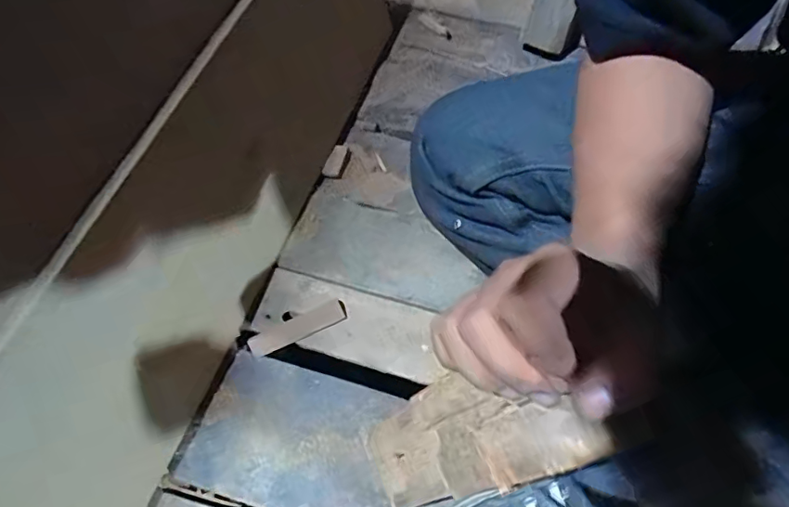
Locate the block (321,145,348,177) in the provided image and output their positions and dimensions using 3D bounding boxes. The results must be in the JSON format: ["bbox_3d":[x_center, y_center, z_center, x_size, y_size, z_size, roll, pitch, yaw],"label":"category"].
[{"bbox_3d":[-0.069,-0.110,0.613,0.020,0.008,0.043,17,65,8],"label":"block"}]

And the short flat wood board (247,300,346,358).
[{"bbox_3d":[-0.100,0.076,0.532,0.099,0.004,0.023,-23,66,-11],"label":"short flat wood board"}]

